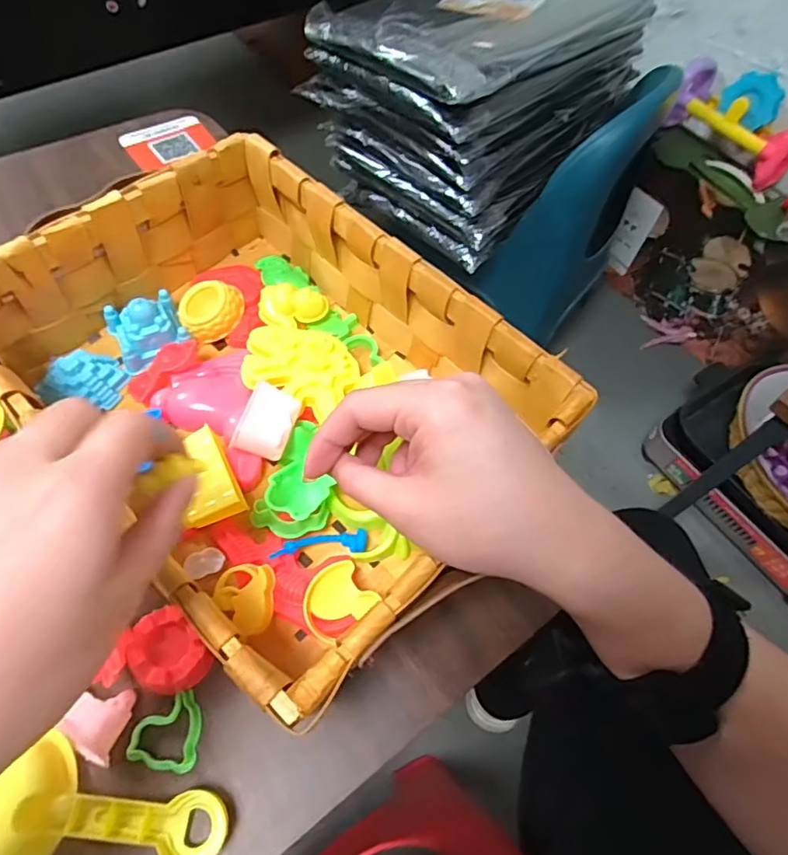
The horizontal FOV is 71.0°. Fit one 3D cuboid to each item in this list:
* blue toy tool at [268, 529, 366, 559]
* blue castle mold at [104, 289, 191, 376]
[{"bbox_3d":[-0.045,0.072,0.340,0.057,0.011,0.014,-5,59,-8],"label":"blue toy tool"},{"bbox_3d":[-0.181,-0.076,0.402,0.048,0.038,0.048,-25,64,-18],"label":"blue castle mold"}]

